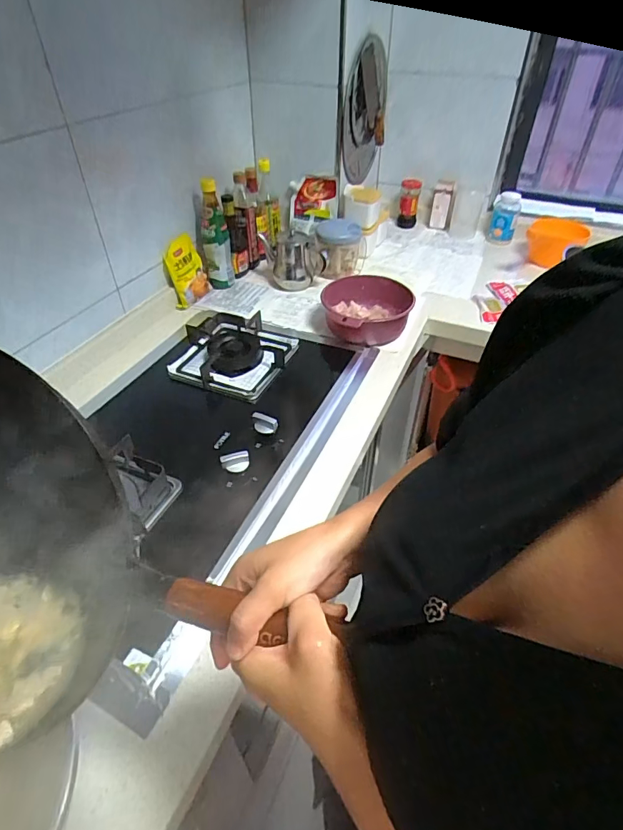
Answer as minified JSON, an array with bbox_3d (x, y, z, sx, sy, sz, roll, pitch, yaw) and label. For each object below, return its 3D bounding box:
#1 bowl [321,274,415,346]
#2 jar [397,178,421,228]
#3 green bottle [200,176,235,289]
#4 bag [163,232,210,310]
[{"bbox_3d":[0.127,-0.233,1.047,0.207,0.081,0.193,0,43,0],"label":"bowl"},{"bbox_3d":[0.324,-0.704,1.522,0.061,0.134,0.073,8,43,8],"label":"jar"},{"bbox_3d":[-0.231,-0.426,1.116,0.068,0.252,0.064,-12,44,-13],"label":"green bottle"},{"bbox_3d":[-0.301,-0.350,1.108,0.029,0.151,0.118,17,46,33],"label":"bag"}]

